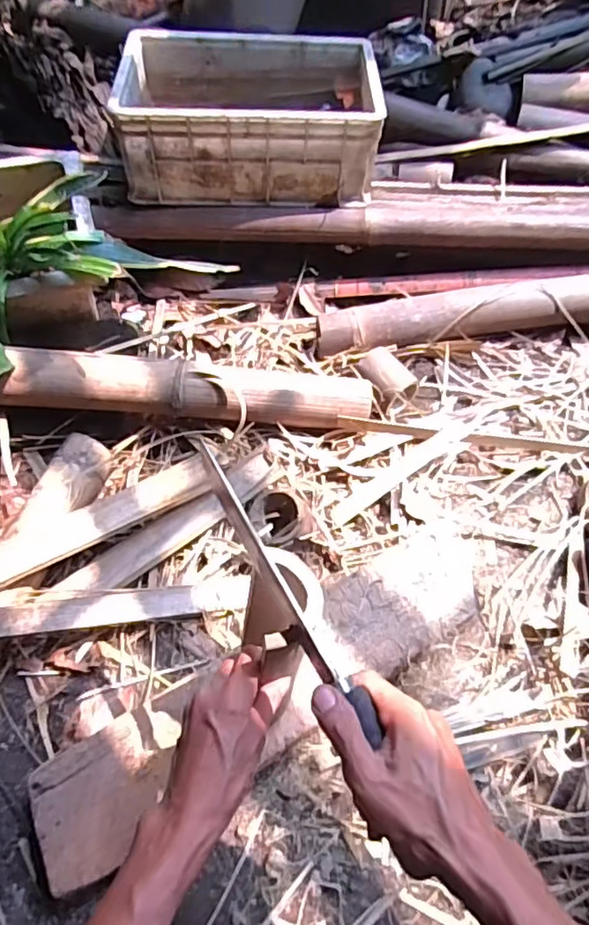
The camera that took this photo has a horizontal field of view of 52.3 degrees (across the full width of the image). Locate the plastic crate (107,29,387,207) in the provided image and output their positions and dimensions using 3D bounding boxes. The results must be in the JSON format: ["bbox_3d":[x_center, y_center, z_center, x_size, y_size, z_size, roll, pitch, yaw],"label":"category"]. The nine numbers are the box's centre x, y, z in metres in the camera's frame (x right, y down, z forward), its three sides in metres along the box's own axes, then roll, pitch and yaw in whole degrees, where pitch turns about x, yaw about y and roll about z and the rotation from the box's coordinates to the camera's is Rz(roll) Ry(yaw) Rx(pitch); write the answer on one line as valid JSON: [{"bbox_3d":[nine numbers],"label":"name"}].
[{"bbox_3d":[-0.068,-0.575,0.989,0.406,0.134,0.287,3,56,3],"label":"plastic crate"}]

